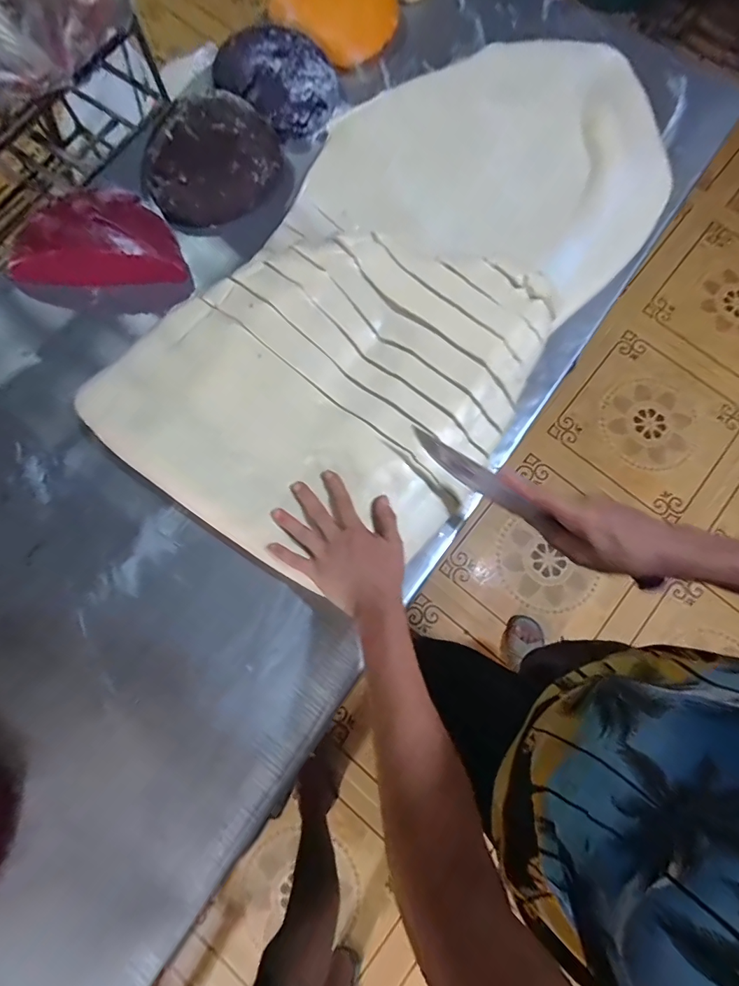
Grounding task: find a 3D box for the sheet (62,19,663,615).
[{"bbox_3d":[0.063,-0.307,0.621,0.458,0.035,0.884,38,82,6],"label":"sheet"}]

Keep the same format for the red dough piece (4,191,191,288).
[{"bbox_3d":[-0.410,-0.380,0.655,0.246,0.059,0.176,-3,78,-1],"label":"red dough piece"}]

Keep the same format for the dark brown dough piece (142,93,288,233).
[{"bbox_3d":[-0.254,-0.525,0.680,0.218,0.052,0.195,-43,82,-8],"label":"dark brown dough piece"}]

